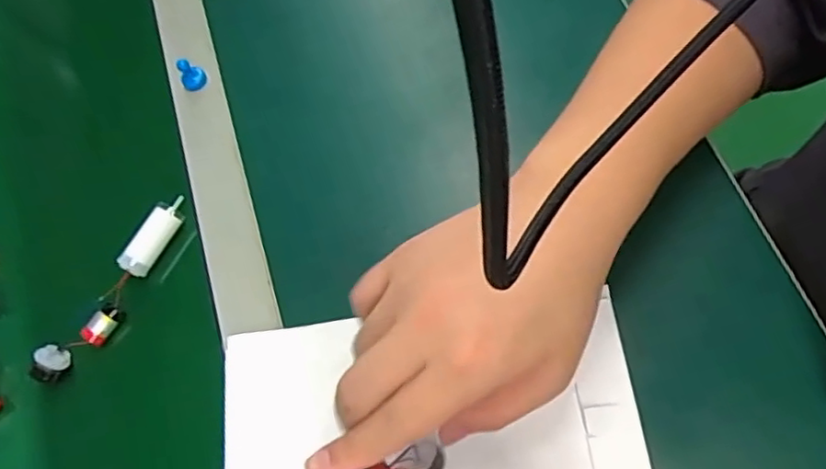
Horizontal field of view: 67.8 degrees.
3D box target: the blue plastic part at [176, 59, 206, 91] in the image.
[{"bbox_3d":[-0.169,-0.121,0.466,0.017,0.023,0.015,-21,76,-5],"label":"blue plastic part"}]

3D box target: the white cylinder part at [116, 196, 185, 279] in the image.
[{"bbox_3d":[-0.179,0.000,0.427,0.017,0.017,0.060,26,77,7],"label":"white cylinder part"}]

